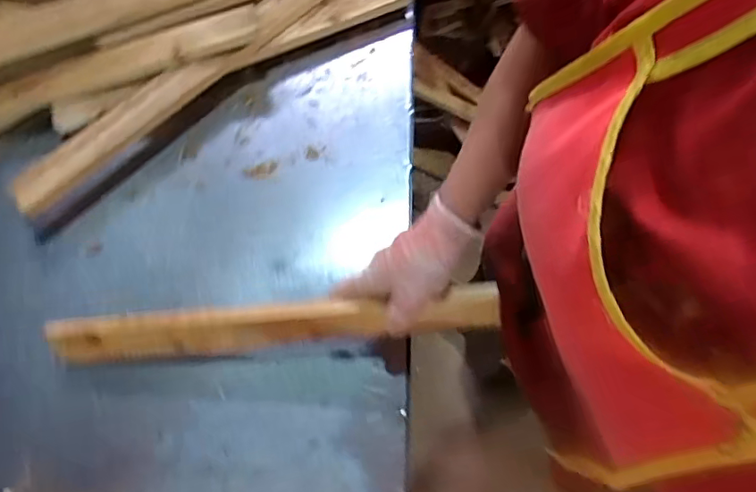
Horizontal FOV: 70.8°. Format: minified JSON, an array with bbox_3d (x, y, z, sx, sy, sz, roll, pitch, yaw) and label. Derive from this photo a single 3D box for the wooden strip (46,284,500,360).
[{"bbox_3d":[-0.117,0.086,0.569,0.483,0.020,0.050,-5,101,4],"label":"wooden strip"}]

